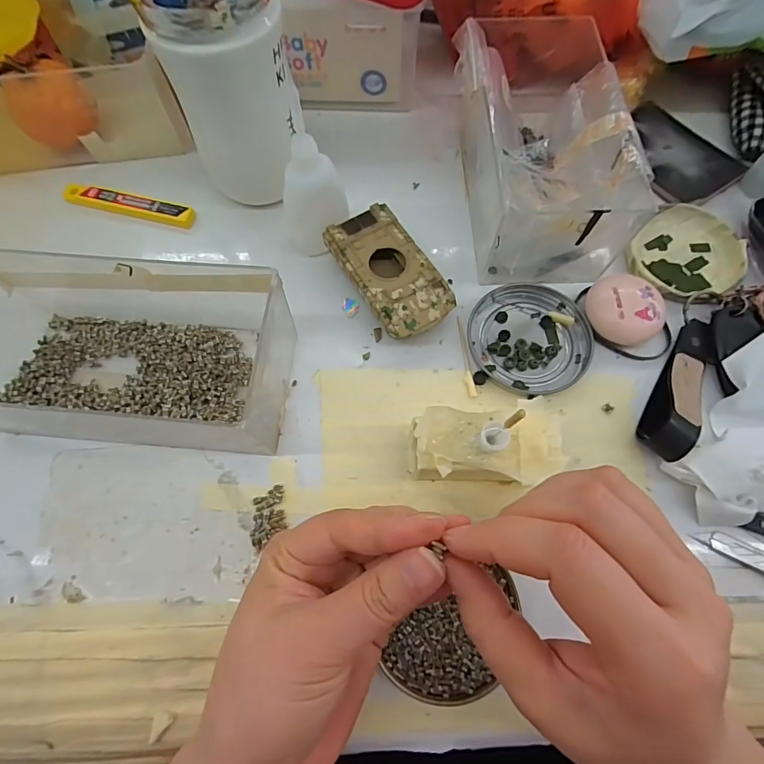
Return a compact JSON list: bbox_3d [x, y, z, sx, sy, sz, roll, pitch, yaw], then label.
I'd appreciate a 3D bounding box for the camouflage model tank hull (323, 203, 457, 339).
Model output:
[{"bbox_3d":[0.005,-0.071,0.299,0.051,0.026,0.095,-30,71,-11],"label":"camouflage model tank hull"}]

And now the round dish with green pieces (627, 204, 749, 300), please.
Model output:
[{"bbox_3d":[0.217,-0.091,0.313,0.084,0.015,0.070,-34,72,-12],"label":"round dish with green pieces"}]

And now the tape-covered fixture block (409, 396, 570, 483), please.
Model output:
[{"bbox_3d":[0.057,0.037,0.244,0.081,0.047,0.043,-7,68,-3],"label":"tape-covered fixture block"}]

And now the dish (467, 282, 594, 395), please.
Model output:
[{"bbox_3d":[0.098,-0.030,0.291,0.074,0.008,0.077,0,68,1],"label":"dish"}]

